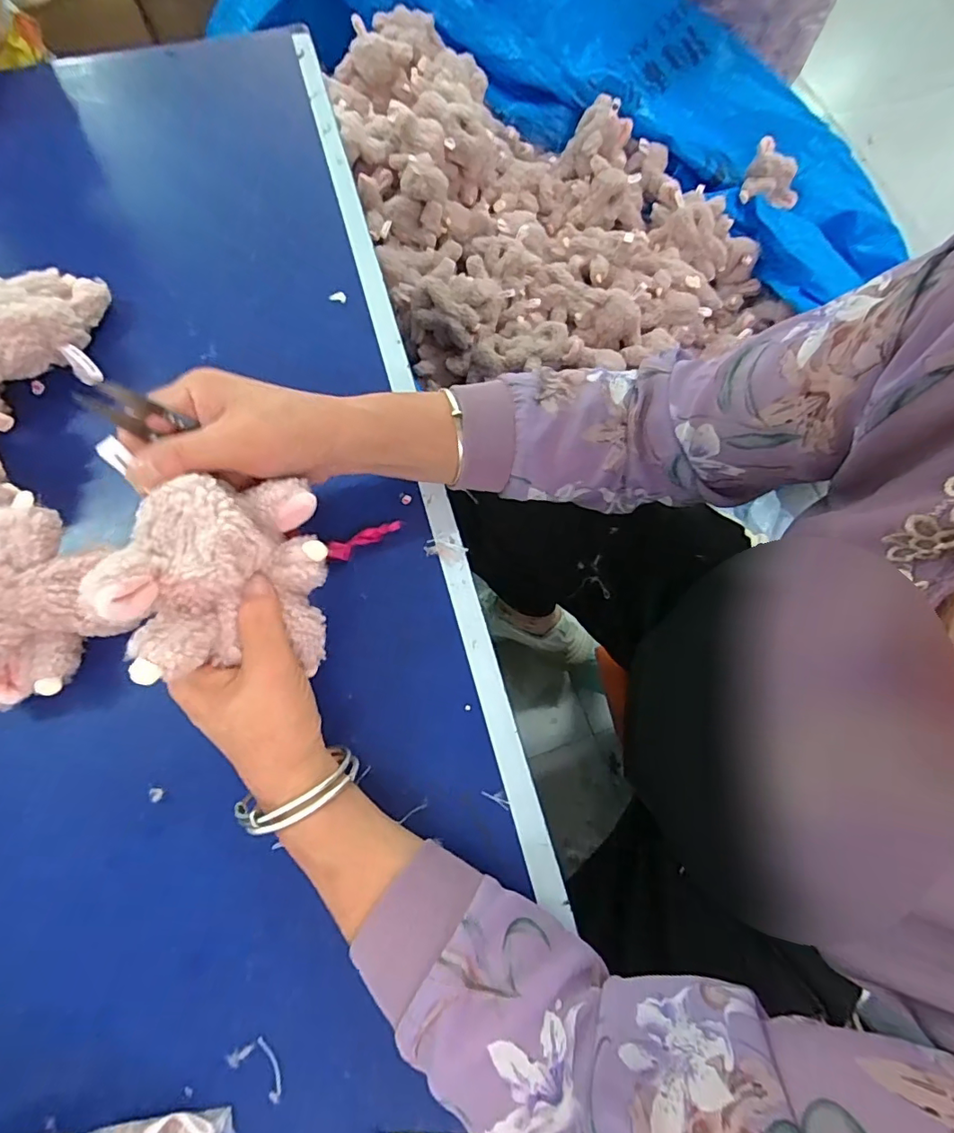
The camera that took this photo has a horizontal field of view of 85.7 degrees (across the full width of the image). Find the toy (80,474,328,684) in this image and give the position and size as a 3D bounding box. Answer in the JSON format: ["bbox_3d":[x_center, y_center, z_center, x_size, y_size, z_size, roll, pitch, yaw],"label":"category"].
[{"bbox_3d":[-0.134,0.005,0.277,0.090,0.075,0.104,-1,73,-2],"label":"toy"}]

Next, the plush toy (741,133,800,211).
[{"bbox_3d":[0.576,-0.747,0.991,0.112,0.050,0.133,24,74,6],"label":"plush toy"}]

